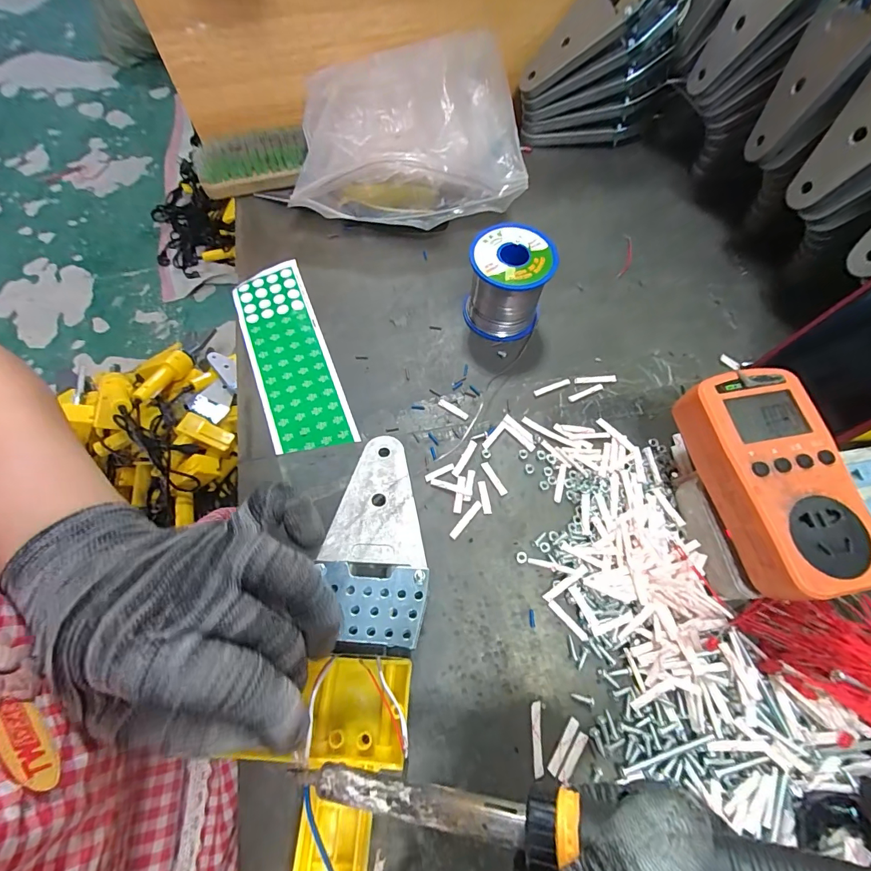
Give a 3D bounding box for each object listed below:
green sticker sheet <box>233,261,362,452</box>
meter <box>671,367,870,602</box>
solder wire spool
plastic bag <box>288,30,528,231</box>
[{"bbox_3d":[-0.121,-0.068,0.340,0.061,0.005,0.181,-20,69,-12],"label":"green sticker sheet"},{"bbox_3d":[0.197,0.025,0.239,0.068,0.032,0.124,-11,66,-6],"label":"meter"},{"bbox_3d":[0.059,-0.124,0.338,0.063,0.064,0.063,12,64,5],"label":"solder wire spool"},{"bbox_3d":[-0.026,-0.272,0.384,0.194,0.100,0.131,-4,64,-2],"label":"plastic bag"}]

